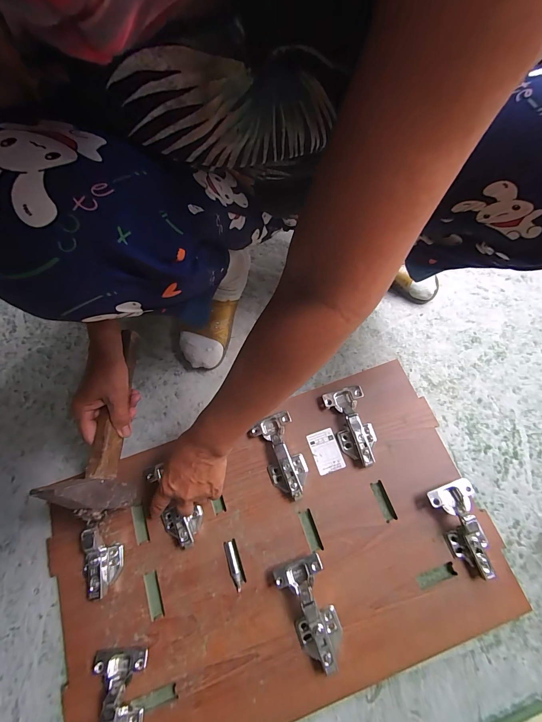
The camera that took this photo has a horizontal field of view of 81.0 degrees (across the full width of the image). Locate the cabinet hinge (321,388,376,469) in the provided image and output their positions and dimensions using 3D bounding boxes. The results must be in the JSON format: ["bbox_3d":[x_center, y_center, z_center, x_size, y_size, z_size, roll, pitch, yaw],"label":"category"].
[{"bbox_3d":[0.122,0.098,0.476,0.060,0.023,0.114,-12,68,-3],"label":"cabinet hinge"}]

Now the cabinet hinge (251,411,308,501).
[{"bbox_3d":[0.017,0.138,0.461,0.056,0.024,0.116,-20,69,-6],"label":"cabinet hinge"}]

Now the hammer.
[{"bbox_3d":[-0.205,0.064,0.412,0.046,0.110,0.236,-3,57,0],"label":"hammer"}]

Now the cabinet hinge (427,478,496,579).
[{"bbox_3d":[0.256,0.219,0.416,0.055,0.032,0.111,-17,73,-5],"label":"cabinet hinge"}]

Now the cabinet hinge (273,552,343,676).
[{"bbox_3d":[0.050,0.311,0.389,0.061,0.037,0.117,-19,67,-6],"label":"cabinet hinge"}]

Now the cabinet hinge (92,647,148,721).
[{"bbox_3d":[-0.180,0.400,0.359,0.064,0.035,0.109,-2,66,2],"label":"cabinet hinge"}]

